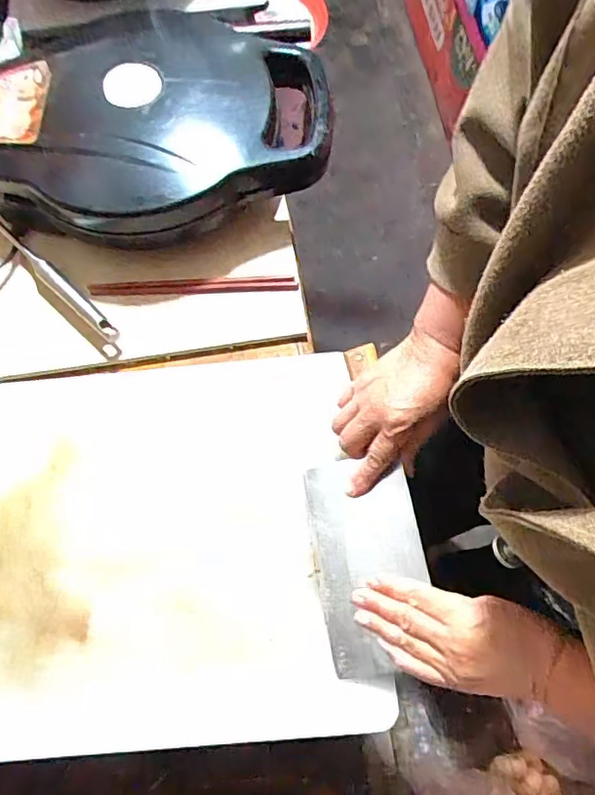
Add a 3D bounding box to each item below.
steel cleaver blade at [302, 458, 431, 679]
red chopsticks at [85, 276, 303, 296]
[{"bbox_3d":[0.065,0.148,0.500,0.098,0.008,0.182,-15,69,15],"label":"steel cleaver blade"},{"bbox_3d":[-0.122,-0.129,0.636,0.236,0.015,0.019,1,69,-2],"label":"red chopsticks"}]

